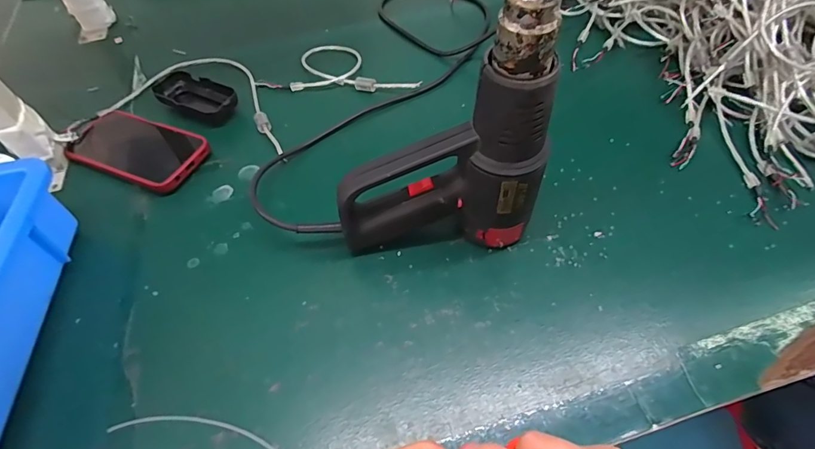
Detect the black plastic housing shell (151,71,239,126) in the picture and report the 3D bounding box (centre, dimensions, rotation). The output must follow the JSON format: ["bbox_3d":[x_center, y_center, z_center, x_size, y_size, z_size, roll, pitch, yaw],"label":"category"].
[{"bbox_3d":[-0.270,-0.162,0.551,0.117,0.022,0.053,22,60,16],"label":"black plastic housing shell"}]

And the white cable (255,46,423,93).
[{"bbox_3d":[-0.092,-0.216,0.582,0.215,0.012,0.098,0,57,3],"label":"white cable"}]

